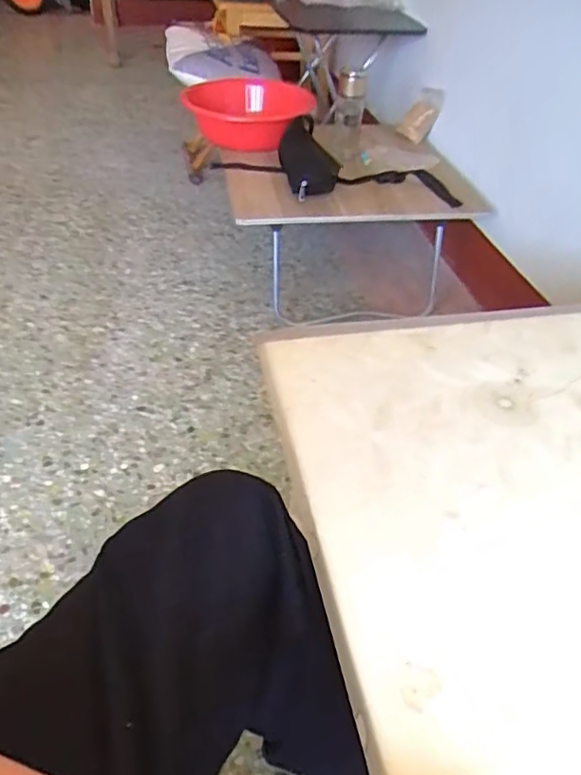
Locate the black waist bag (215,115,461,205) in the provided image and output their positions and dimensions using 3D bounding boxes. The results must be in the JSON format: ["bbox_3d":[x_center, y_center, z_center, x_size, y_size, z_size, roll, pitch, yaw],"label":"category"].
[{"bbox_3d":[0.110,-0.549,1.386,0.583,0.107,0.282,1,43,-5],"label":"black waist bag"}]

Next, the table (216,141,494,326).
[{"bbox_3d":[0.141,-0.410,1.503,0.645,0.279,0.459,3,43,-3],"label":"table"}]

